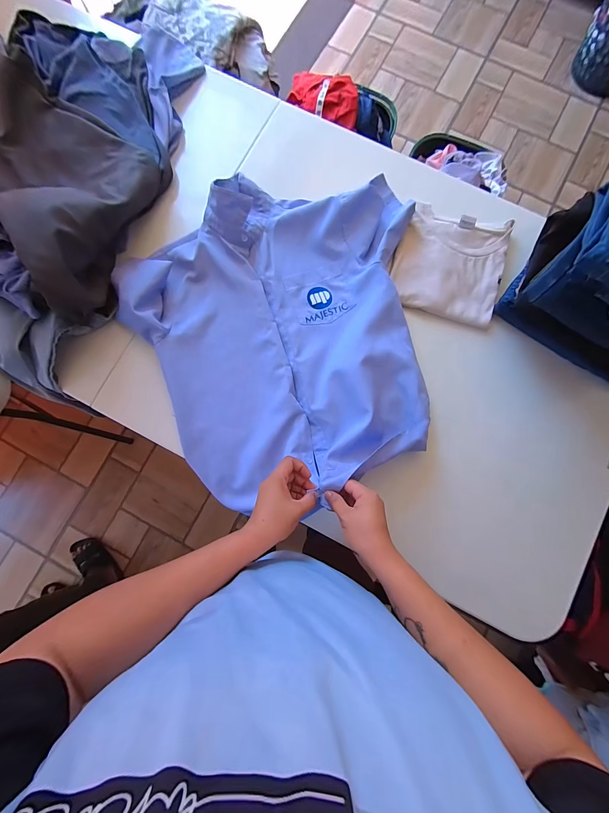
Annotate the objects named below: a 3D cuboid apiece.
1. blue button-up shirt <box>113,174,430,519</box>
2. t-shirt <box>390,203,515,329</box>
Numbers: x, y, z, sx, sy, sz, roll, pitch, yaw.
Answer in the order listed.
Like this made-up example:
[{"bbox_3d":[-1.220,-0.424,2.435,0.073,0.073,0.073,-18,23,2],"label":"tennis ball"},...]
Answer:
[{"bbox_3d":[-0.053,-0.136,0.545,0.500,0.073,0.564,-4,82,0],"label":"blue button-up shirt"},{"bbox_3d":[0.278,-0.276,0.585,0.199,0.021,0.199,18,83,3],"label":"t-shirt"}]

